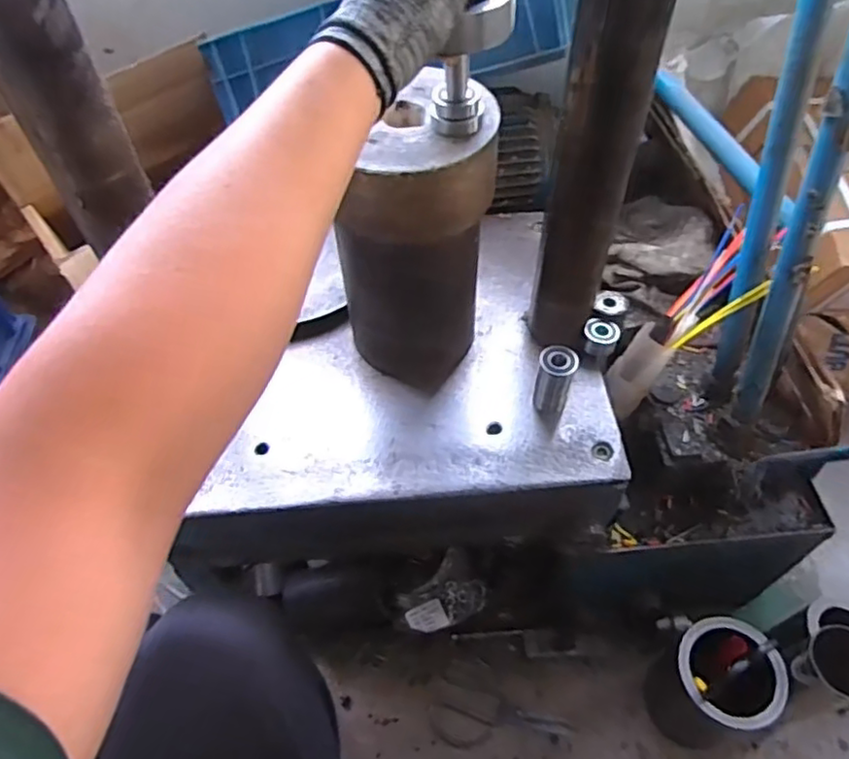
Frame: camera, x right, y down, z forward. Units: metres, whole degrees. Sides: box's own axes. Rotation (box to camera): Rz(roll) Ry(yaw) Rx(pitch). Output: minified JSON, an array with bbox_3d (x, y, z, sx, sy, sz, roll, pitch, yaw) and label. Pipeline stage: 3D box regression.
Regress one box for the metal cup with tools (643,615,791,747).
[{"bbox_3d":[0.350,0.375,0.784,0.107,0.221,0.112,-1,53,1],"label":"metal cup with tools"}]

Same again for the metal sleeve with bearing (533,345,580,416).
[{"bbox_3d":[0.123,0.002,0.608,0.033,0.069,0.031,14,55,12],"label":"metal sleeve with bearing"}]

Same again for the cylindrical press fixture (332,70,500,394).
[{"bbox_3d":[-0.007,-0.113,0.584,0.130,0.248,0.105,-3,53,0],"label":"cylindrical press fixture"}]

